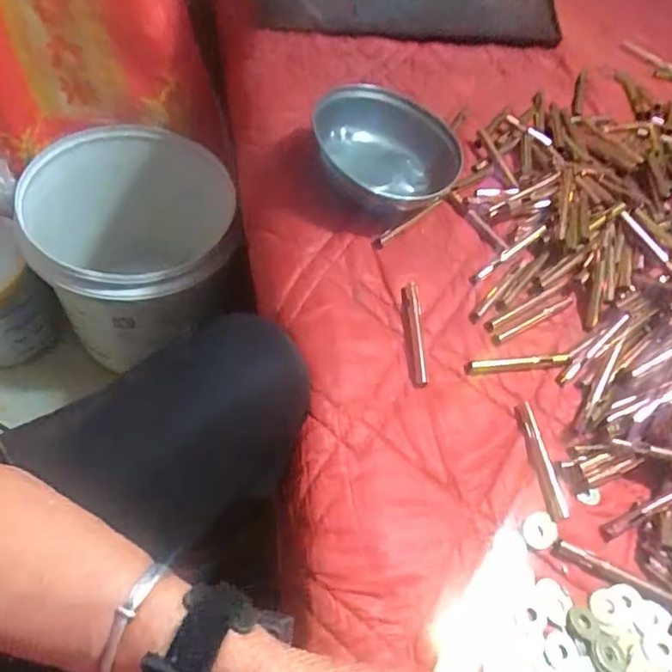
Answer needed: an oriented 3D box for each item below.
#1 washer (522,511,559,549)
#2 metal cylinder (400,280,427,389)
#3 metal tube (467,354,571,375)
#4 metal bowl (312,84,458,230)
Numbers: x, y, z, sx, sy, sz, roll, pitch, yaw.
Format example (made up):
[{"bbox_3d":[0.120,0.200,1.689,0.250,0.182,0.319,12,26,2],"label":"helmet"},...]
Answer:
[{"bbox_3d":[0.141,0.134,0.387,0.025,0.004,0.023,5,57,-8],"label":"washer"},{"bbox_3d":[0.063,-0.002,0.445,0.015,0.012,0.089,3,57,-10],"label":"metal cylinder"},{"bbox_3d":[0.150,0.022,0.456,0.090,0.011,0.011,-3,59,-14],"label":"metal tube"},{"bbox_3d":[0.044,-0.160,0.507,0.129,0.066,0.133,2,57,-4],"label":"metal bowl"}]

